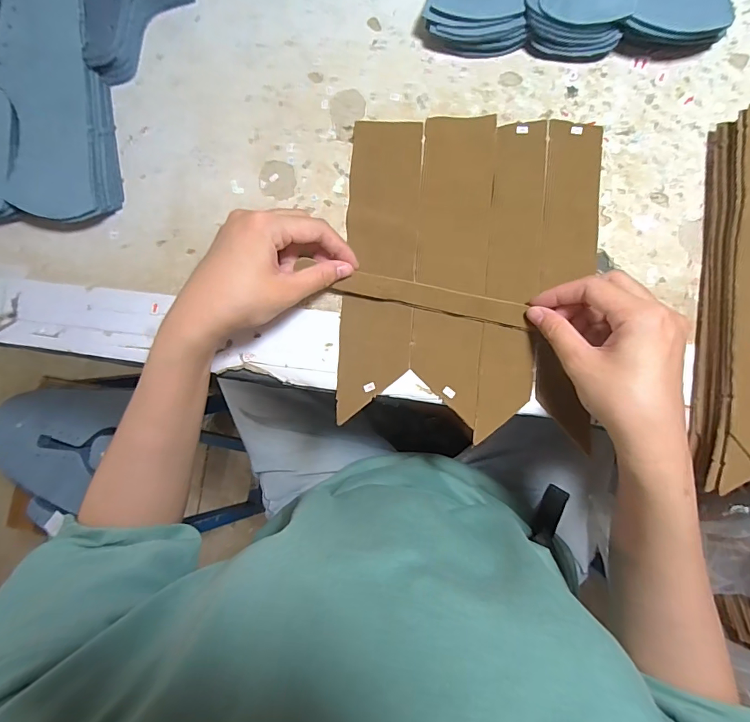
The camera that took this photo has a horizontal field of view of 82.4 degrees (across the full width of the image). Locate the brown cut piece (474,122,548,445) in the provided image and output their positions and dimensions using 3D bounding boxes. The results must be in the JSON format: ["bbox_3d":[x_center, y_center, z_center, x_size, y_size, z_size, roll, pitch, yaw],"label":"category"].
[{"bbox_3d":[0.103,-0.064,0.317,0.039,0.004,0.233,5,86,7],"label":"brown cut piece"}]

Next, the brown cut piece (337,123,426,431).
[{"bbox_3d":[0.004,-0.074,0.329,0.054,0.005,0.229,3,85,7],"label":"brown cut piece"}]

